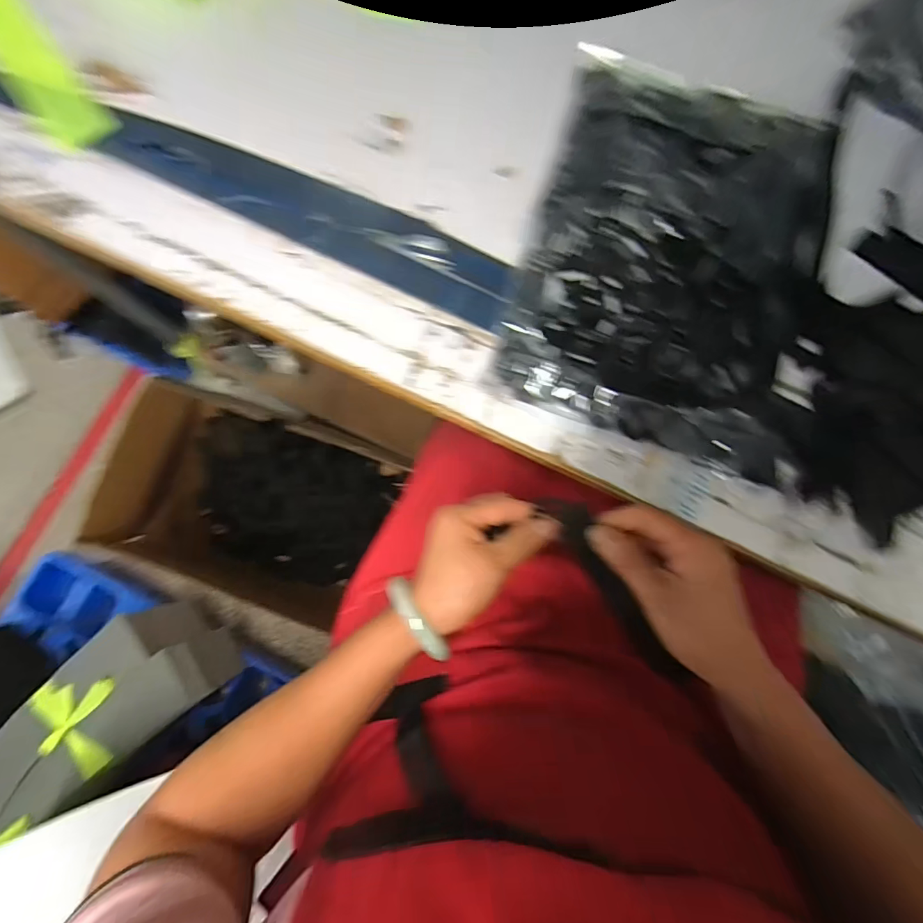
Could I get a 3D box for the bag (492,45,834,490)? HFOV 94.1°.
[{"bbox_3d":[0.209,-0.210,0.418,0.277,0.044,0.399,17,81,2],"label":"bag"}]

